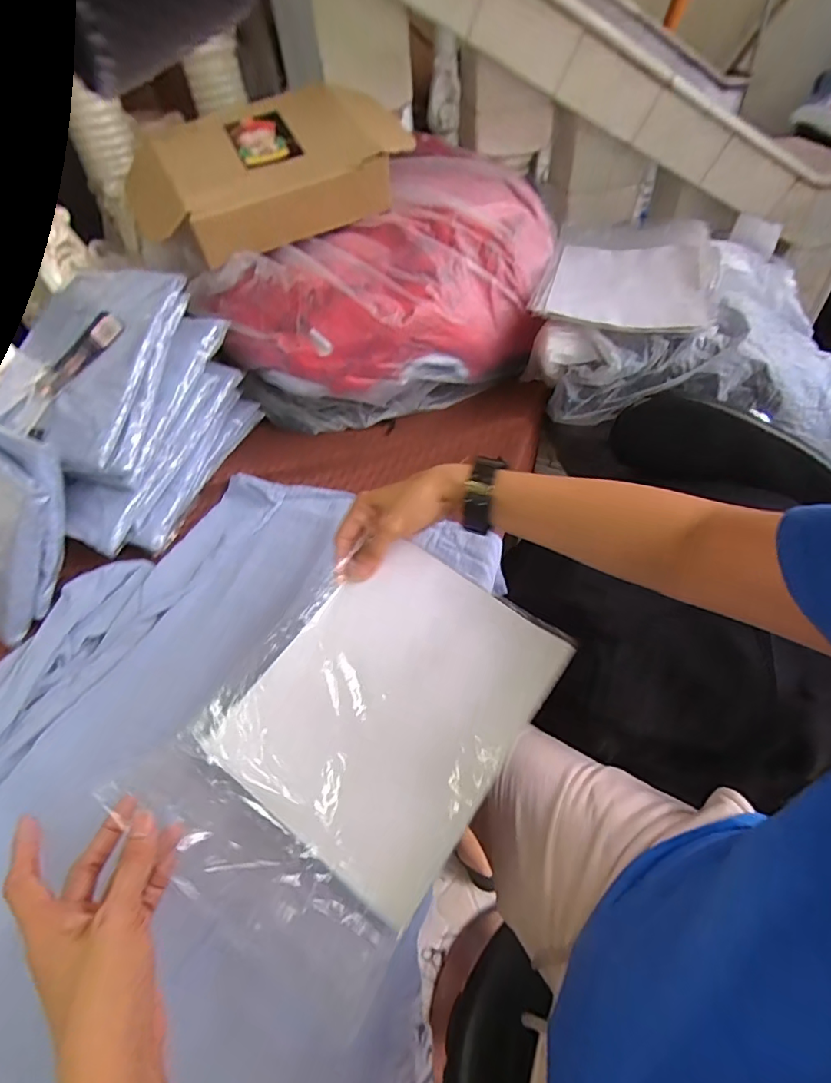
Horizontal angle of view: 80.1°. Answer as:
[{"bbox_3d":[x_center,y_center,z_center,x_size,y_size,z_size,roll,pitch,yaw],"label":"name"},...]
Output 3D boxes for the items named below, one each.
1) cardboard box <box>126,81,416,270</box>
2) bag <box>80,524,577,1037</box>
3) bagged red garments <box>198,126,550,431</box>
[{"bbox_3d":[-0.201,-0.508,0.684,0.362,0.095,0.231,-28,70,-11],"label":"cardboard box"},{"bbox_3d":[-0.038,0.144,0.406,0.225,0.043,0.317,34,66,14],"label":"bag"},{"bbox_3d":[-0.009,-0.355,0.741,0.509,0.246,0.284,-33,54,-22],"label":"bagged red garments"}]

